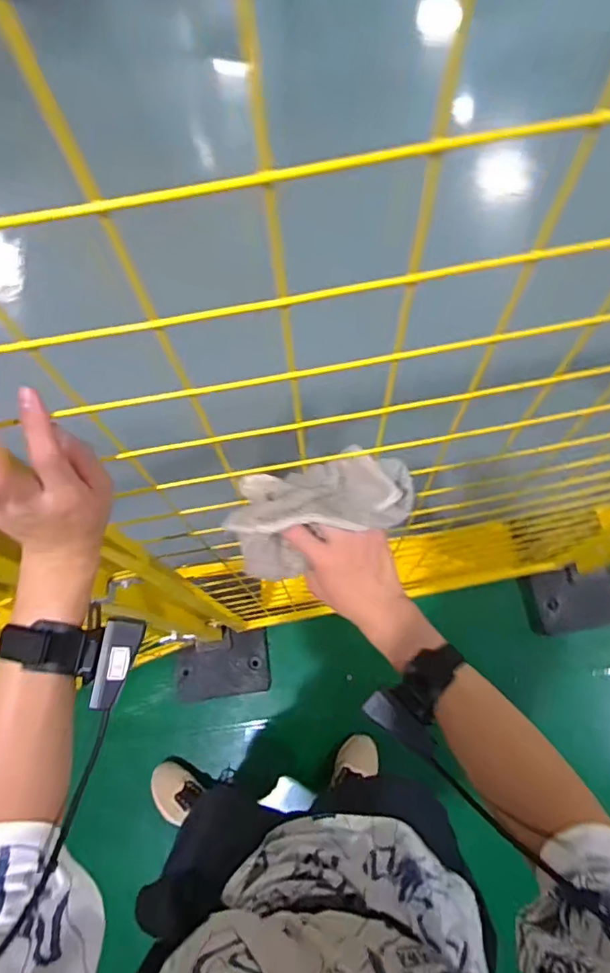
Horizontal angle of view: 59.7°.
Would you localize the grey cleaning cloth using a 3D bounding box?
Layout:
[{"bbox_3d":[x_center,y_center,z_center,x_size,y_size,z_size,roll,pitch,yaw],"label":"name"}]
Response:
[{"bbox_3d":[0.016,0.021,0.492,0.167,0.067,0.088,-20,71,6],"label":"grey cleaning cloth"}]

